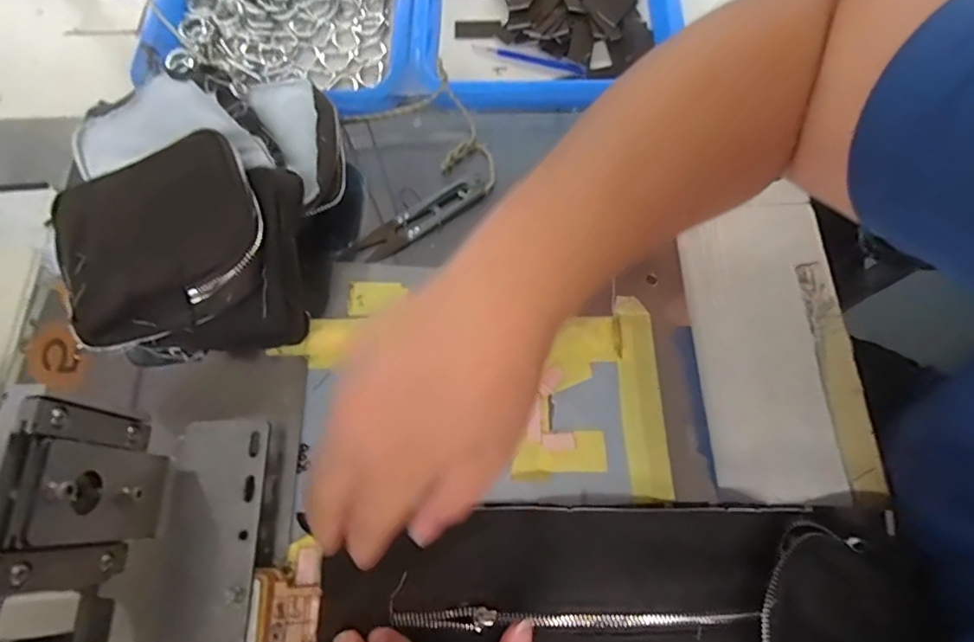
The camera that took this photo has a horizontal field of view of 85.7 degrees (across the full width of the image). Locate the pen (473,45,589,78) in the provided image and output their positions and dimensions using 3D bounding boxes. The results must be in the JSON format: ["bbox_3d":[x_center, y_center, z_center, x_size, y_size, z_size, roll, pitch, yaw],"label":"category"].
[{"bbox_3d":[0.036,-0.226,0.453,0.100,0.007,0.011,20,71,8],"label":"pen"}]

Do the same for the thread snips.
[{"bbox_3d":[-0.047,-0.074,0.379,0.100,0.005,0.024,-32,72,-10],"label":"thread snips"}]

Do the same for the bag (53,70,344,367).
[{"bbox_3d":[-0.191,-0.075,0.354,0.180,0.067,0.191,1,69,1],"label":"bag"}]

